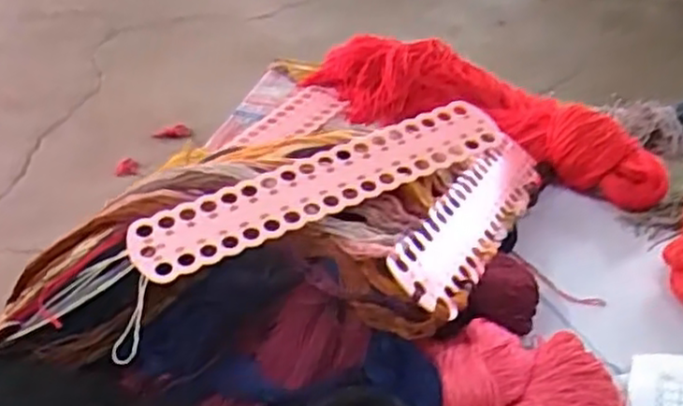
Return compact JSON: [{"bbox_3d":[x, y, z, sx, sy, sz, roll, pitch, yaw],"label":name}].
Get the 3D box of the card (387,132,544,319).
[{"bbox_3d":[0.107,0.004,0.568,0.054,0.008,0.270,47,37,0],"label":"card"}]

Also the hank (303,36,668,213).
[{"bbox_3d":[0.130,-0.107,0.746,0.412,0.071,0.107,22,43,23],"label":"hank"}]

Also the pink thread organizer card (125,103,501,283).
[{"bbox_3d":[-0.013,-0.016,0.541,0.290,0.009,0.062,-22,59,-20],"label":"pink thread organizer card"}]

